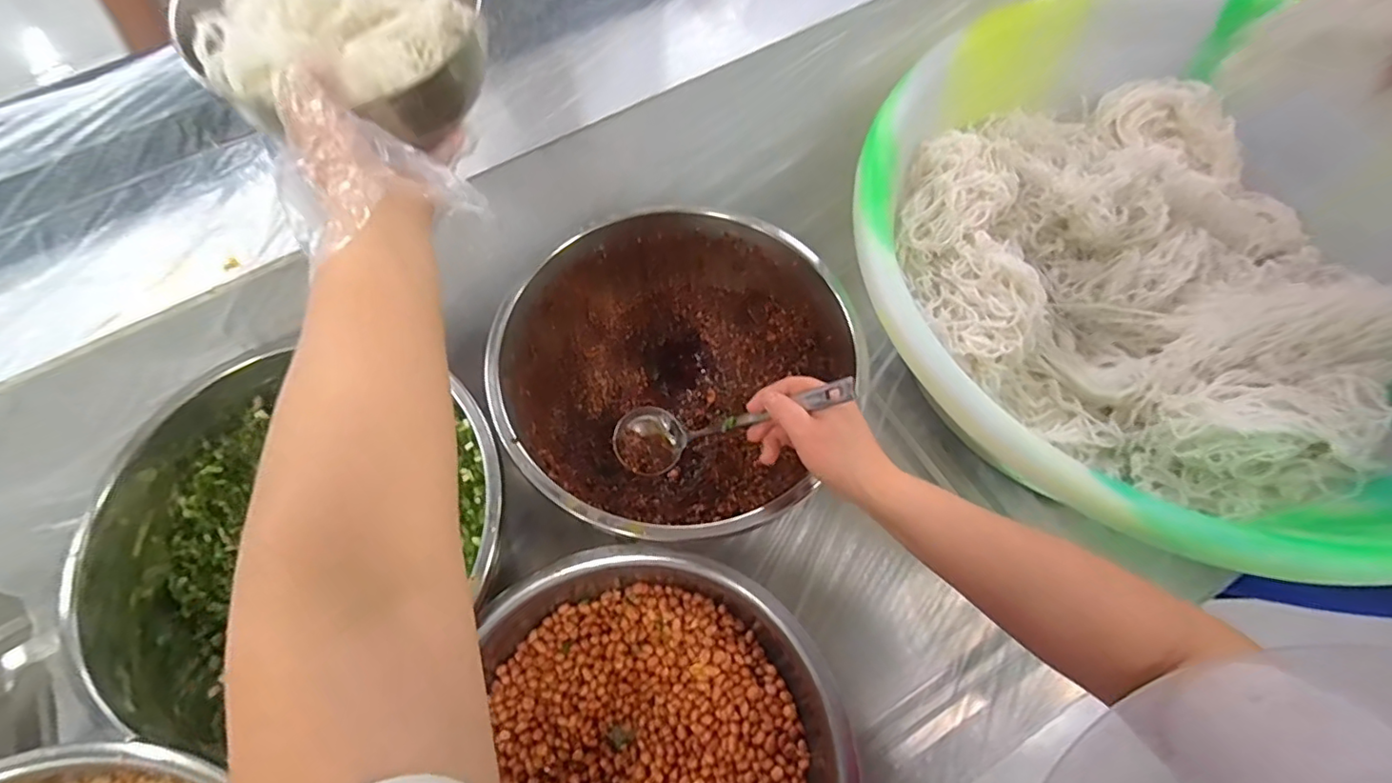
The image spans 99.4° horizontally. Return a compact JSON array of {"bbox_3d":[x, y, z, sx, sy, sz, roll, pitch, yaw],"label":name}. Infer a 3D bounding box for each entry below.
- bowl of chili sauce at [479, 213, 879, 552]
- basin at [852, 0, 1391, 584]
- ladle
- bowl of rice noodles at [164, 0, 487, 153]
[{"bbox_3d":[-0.018,-0.017,0.608,0.309,0.137,0.331,-1,66,2],"label":"bowl of chili sauce"},{"bbox_3d":[0.479,-0.146,0.604,0.624,0.196,0.606,-1,66,2],"label":"basin"},{"bbox_3d":[0.025,0.024,0.488,0.234,0.053,0.060,-20,56,44],"label":"ladle"},{"bbox_3d":[-0.227,-0.232,0.377,0.176,0.080,0.166,-2,74,-19],"label":"bowl of rice noodles"}]

